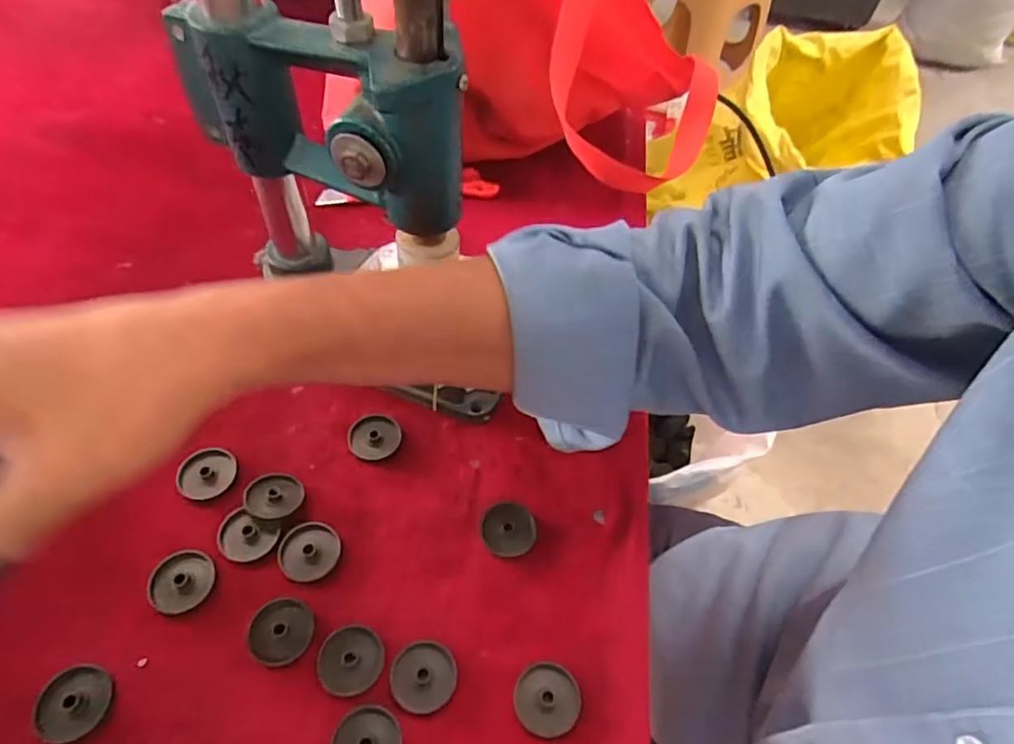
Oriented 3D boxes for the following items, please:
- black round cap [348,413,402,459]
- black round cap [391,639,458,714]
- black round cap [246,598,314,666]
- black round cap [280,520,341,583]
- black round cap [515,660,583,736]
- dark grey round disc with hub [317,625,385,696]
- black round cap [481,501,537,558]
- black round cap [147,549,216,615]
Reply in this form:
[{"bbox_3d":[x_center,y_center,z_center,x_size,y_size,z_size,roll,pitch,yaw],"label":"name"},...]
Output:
[{"bbox_3d":[-0.085,0.042,0.385,0.032,0.009,0.028,-1,54,-6],"label":"black round cap"},{"bbox_3d":[-0.042,0.155,0.304,0.033,0.004,0.033,2,54,-3],"label":"black round cap"},{"bbox_3d":[-0.120,0.136,0.313,0.032,0.004,0.032,2,54,-3],"label":"black round cap"},{"bbox_3d":[-0.113,0.101,0.339,0.033,0.004,0.033,2,54,-3],"label":"black round cap"},{"bbox_3d":[0.021,0.166,0.303,0.033,0.004,0.033,2,54,-3],"label":"black round cap"},{"bbox_3d":[-0.081,0.148,0.307,0.032,0.004,0.032,2,54,-3],"label":"dark grey round disc with hub"},{"bbox_3d":[0.001,0.095,0.358,0.031,0.007,0.032,2,54,-3],"label":"black round cap"},{"bbox_3d":[-0.178,0.114,0.325,0.033,0.005,0.033,2,54,-3],"label":"black round cap"}]

